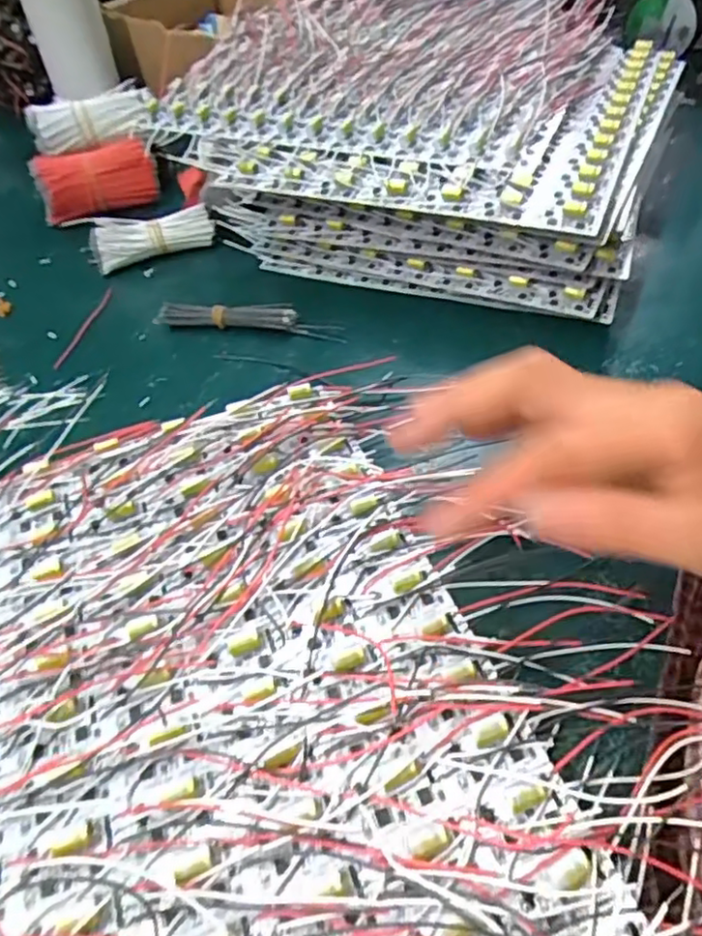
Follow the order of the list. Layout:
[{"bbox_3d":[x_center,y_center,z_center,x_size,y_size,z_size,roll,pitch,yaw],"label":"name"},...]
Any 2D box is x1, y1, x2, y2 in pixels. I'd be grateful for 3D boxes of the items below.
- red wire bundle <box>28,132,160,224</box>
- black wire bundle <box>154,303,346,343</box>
[{"bbox_3d":[-0.204,-0.233,0.521,0.091,0.054,0.030,-11,49,-8],"label":"red wire bundle"},{"bbox_3d":[-0.066,-0.096,0.415,0.123,0.017,0.016,9,49,9],"label":"black wire bundle"}]

